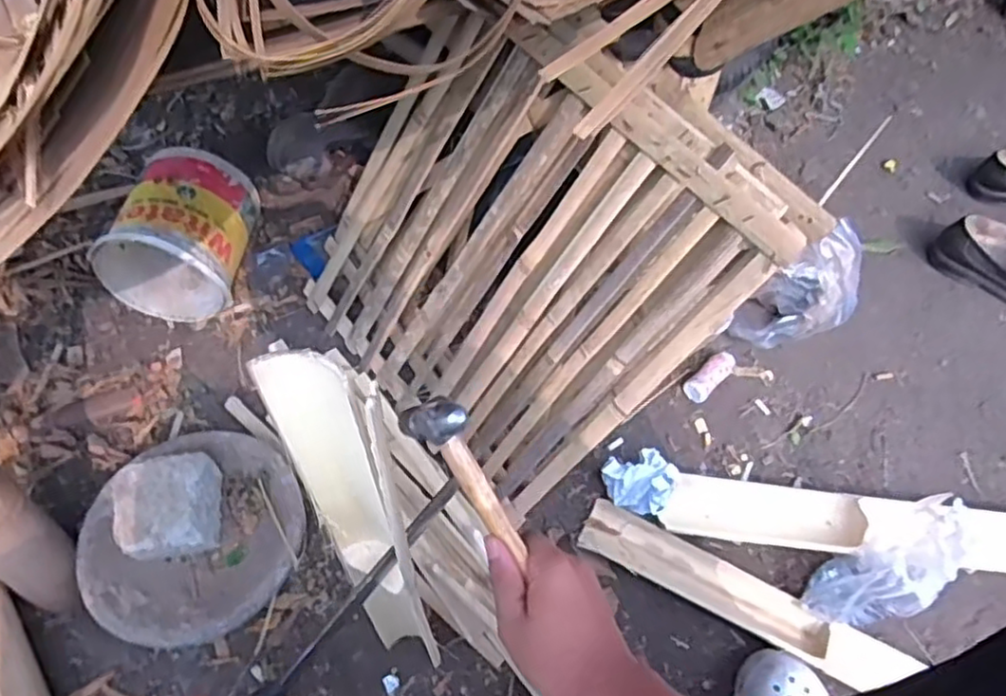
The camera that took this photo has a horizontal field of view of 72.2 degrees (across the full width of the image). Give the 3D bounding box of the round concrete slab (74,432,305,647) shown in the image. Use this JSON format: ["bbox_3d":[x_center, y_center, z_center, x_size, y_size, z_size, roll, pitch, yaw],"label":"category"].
[{"bbox_3d":[-0.367,0.228,0.839,0.241,0.063,0.245,3,53,-4],"label":"round concrete slab"}]

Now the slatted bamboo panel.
[{"bbox_3d":[0.007,-0.122,0.859,0.500,0.551,0.050,51,32,19],"label":"slatted bamboo panel"}]

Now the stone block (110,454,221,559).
[{"bbox_3d":[-0.385,0.188,0.802,0.111,0.074,0.106,-16,57,-17],"label":"stone block"}]

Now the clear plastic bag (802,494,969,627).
[{"bbox_3d":[0.467,0.262,0.819,0.072,0.209,0.094,7,42,-48],"label":"clear plastic bag"}]

